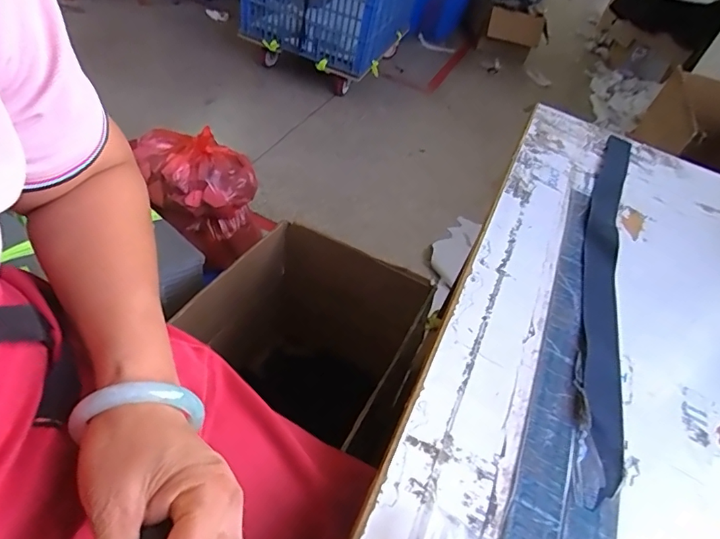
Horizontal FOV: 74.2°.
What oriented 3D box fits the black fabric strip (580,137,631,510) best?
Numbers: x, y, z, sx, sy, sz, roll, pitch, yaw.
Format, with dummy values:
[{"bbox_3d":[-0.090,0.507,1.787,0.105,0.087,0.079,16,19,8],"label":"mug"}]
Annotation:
[{"bbox_3d":[0.299,-0.023,0.579,0.047,0.014,0.636,25,46,9],"label":"black fabric strip"}]

